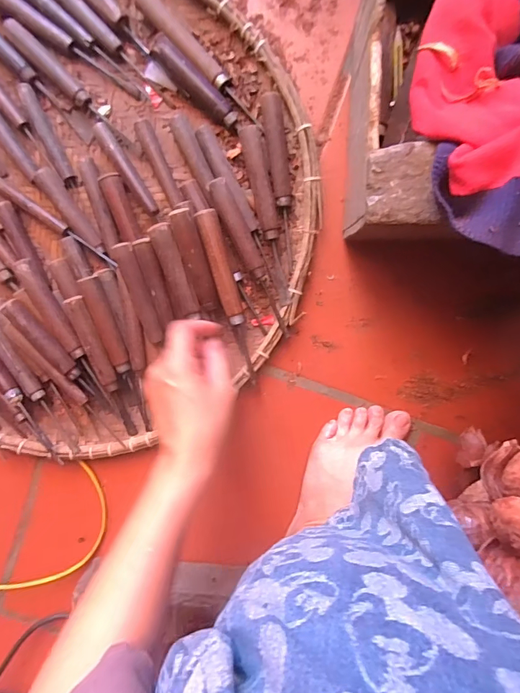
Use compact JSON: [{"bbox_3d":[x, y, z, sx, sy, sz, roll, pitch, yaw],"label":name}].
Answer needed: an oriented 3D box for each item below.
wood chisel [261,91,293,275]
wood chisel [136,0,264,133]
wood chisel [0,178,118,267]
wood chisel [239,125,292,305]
[{"bbox_3d":[0.024,-0.166,0.428,0.020,0.024,0.171,-9,97,2],"label":"wood chisel"},{"bbox_3d":[-0.057,-0.289,0.420,0.171,0.017,0.018,44,96,-4],"label":"wood chisel"},{"bbox_3d":[-0.223,-0.135,0.446,0.160,0.009,0.012,34,97,-3],"label":"wood chisel"},{"bbox_3d":[0.010,-0.133,0.434,0.021,0.024,0.179,-13,97,3],"label":"wood chisel"}]

